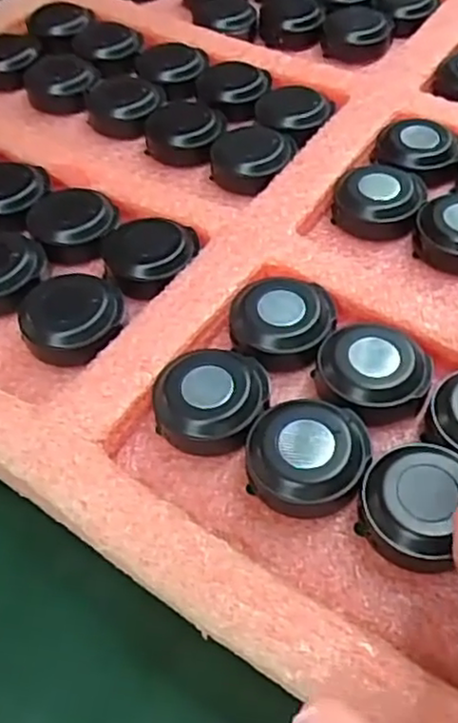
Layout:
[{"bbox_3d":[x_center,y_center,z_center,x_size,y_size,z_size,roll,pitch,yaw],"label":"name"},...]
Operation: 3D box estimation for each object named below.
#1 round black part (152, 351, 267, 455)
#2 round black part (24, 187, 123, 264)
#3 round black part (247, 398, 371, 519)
[{"bbox_3d":[-0.005,0.012,0.185,0.030,0.011,0.032,-1,55,2],"label":"round black part"},{"bbox_3d":[-0.053,-0.048,0.233,0.029,0.010,0.029,-1,53,2],"label":"round black part"},{"bbox_3d":[0.020,0.024,0.175,0.029,0.013,0.029,-1,55,2],"label":"round black part"}]

